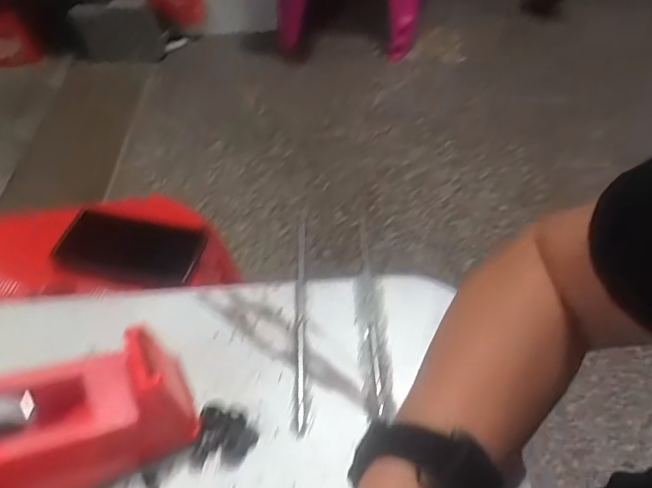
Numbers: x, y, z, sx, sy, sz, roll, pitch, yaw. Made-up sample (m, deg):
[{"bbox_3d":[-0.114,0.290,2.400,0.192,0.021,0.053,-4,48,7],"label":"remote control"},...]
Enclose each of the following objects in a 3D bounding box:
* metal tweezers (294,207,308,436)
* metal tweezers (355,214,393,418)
[{"bbox_3d":[-0.018,0.046,0.407,0.009,0.011,0.176,-4,49,3],"label":"metal tweezers"},{"bbox_3d":[0.030,0.044,0.407,0.017,0.013,0.168,-5,49,2],"label":"metal tweezers"}]

